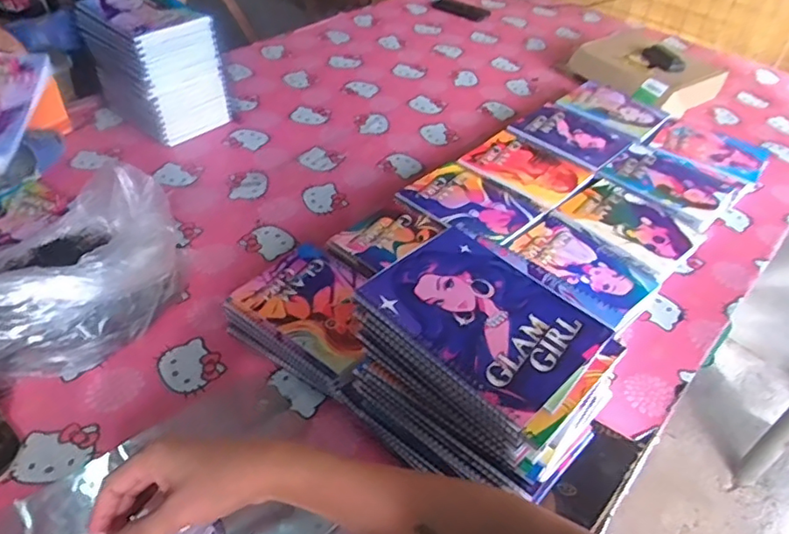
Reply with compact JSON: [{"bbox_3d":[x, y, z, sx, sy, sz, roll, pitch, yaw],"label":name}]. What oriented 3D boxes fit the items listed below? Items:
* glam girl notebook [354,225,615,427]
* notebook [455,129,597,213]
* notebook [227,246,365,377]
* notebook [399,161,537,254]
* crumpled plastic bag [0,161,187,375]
[{"bbox_3d":[0.084,0.039,0.547,0.190,0.011,0.148,36,50,29],"label":"glam girl notebook"},{"bbox_3d":[0.238,-0.183,1.053,0.183,0.010,0.165,33,48,26],"label":"notebook"},{"bbox_3d":[-0.095,0.047,0.780,0.201,0.017,0.147,30,47,24],"label":"notebook"},{"bbox_3d":[0.124,-0.102,0.968,0.192,0.016,0.150,33,49,27],"label":"notebook"},{"bbox_3d":[-0.436,0.001,0.764,0.303,0.141,0.247,-17,47,-24],"label":"crumpled plastic bag"}]

